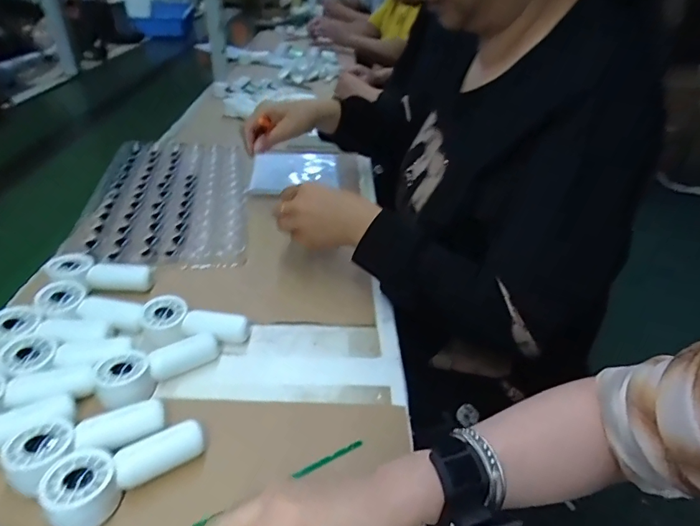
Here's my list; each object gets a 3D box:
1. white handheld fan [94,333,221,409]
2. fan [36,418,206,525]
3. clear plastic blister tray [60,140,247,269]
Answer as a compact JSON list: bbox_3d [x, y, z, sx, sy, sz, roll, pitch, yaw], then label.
[{"bbox_3d":[-0.186,0.099,0.427,0.056,0.028,0.108,32,42,29],"label":"white handheld fan"},{"bbox_3d":[-0.174,0.161,0.346,0.108,0.042,0.053,-27,48,-38],"label":"fan"},{"bbox_3d":[-0.296,-0.110,0.722,0.232,0.027,0.394,-2,37,-13],"label":"clear plastic blister tray"}]

